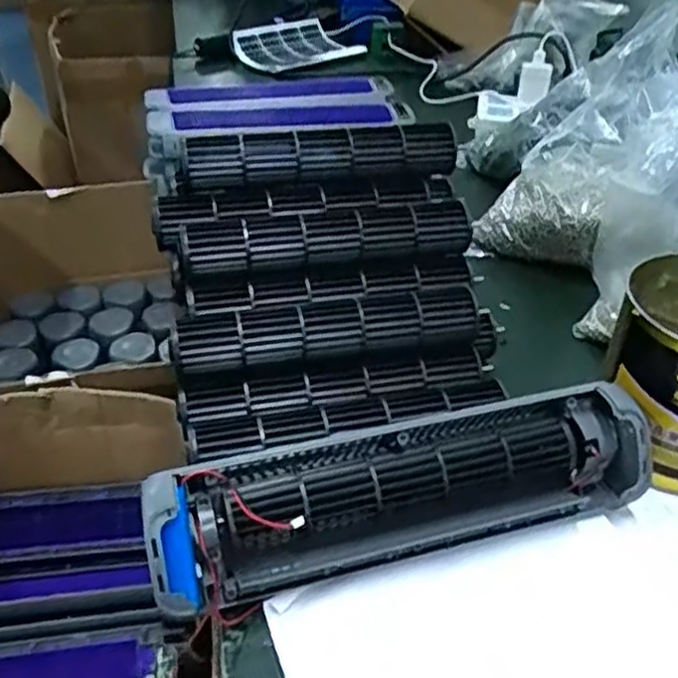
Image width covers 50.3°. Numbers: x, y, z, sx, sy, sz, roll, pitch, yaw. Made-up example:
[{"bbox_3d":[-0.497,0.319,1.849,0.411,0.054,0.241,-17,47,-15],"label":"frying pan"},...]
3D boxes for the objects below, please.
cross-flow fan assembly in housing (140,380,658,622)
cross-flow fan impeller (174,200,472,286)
[{"bbox_3d":[0.042,0.096,0.438,0.302,0.077,0.061,-10,40,-15],"label":"cross-flow fan assembly in housing"},{"bbox_3d":[-0.011,-0.072,0.557,0.223,0.052,0.043,-6,39,-11],"label":"cross-flow fan impeller"}]

